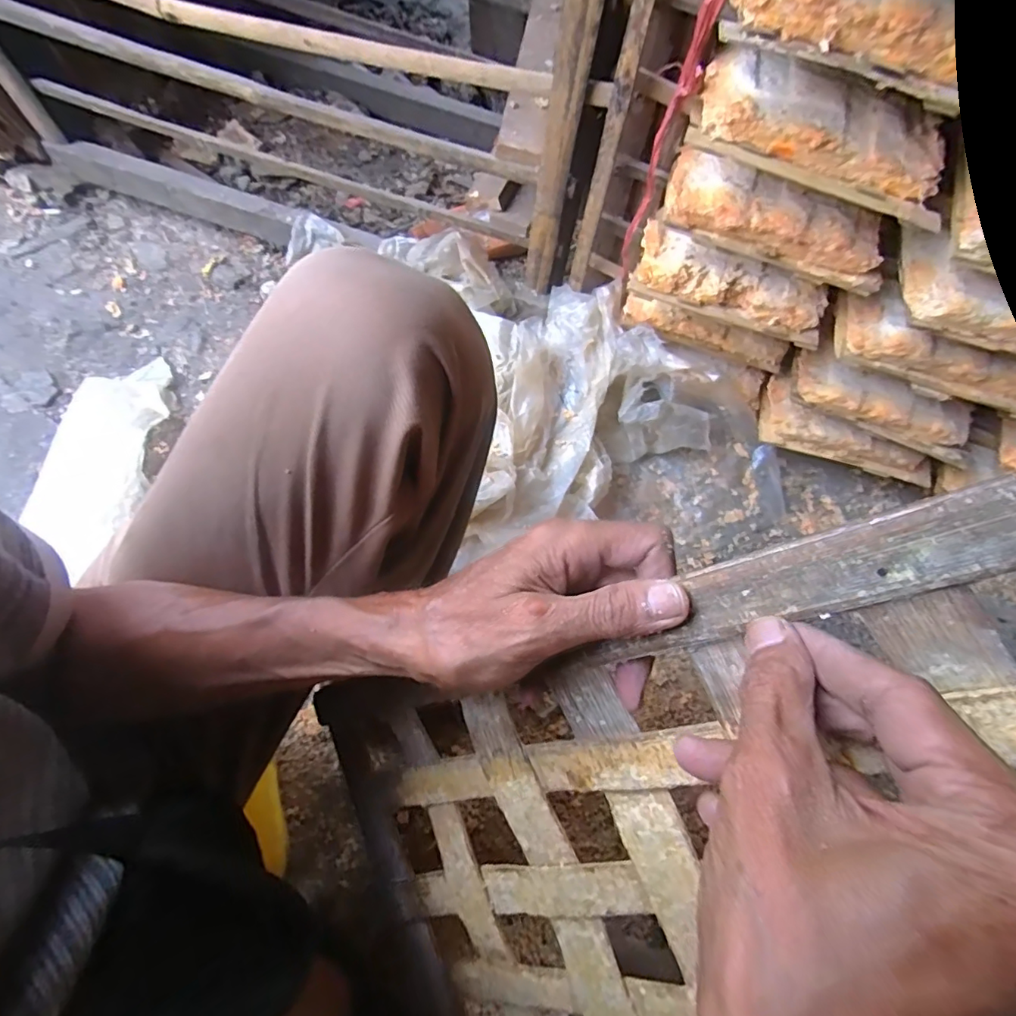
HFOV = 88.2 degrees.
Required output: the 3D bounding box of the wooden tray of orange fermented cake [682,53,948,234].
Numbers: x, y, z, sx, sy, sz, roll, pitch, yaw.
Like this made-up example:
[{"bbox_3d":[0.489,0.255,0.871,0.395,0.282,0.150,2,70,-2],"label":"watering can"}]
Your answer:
[{"bbox_3d":[0.280,-0.335,0.468,0.219,0.051,0.100,17,70,4],"label":"wooden tray of orange fermented cake"}]

